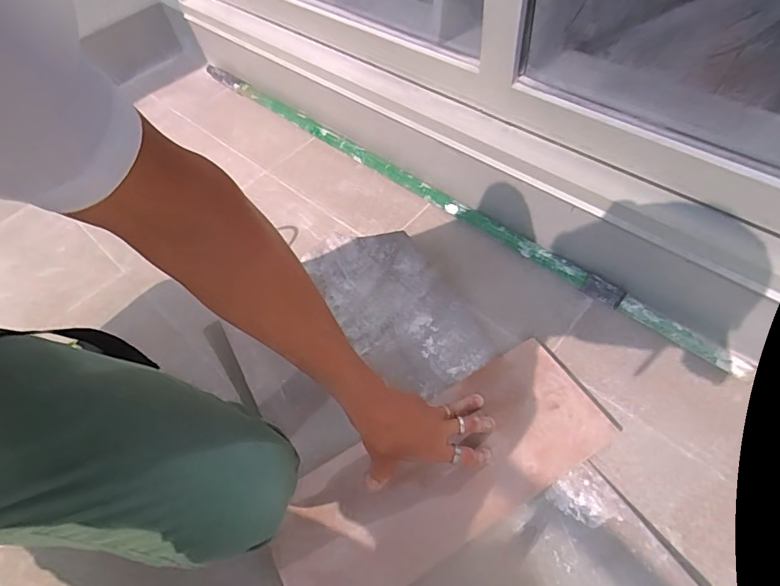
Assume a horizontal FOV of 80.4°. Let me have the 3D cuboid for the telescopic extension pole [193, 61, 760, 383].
[{"bbox_3d":[0.025,-0.191,0.799,1.106,0.035,0.029,35,64,25],"label":"telescopic extension pole"}]

